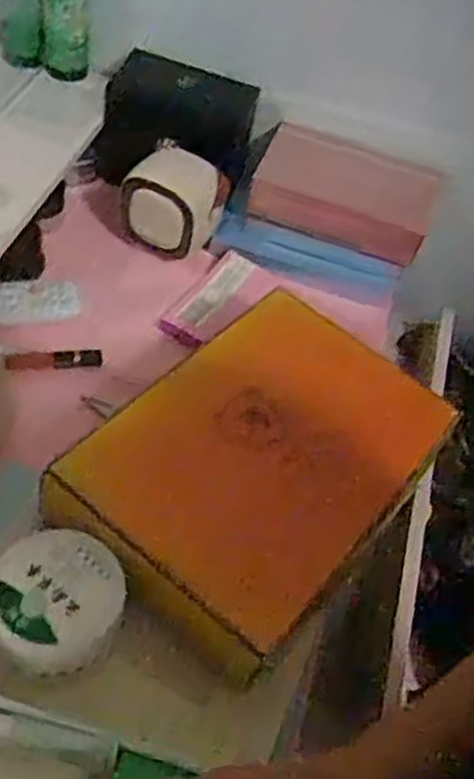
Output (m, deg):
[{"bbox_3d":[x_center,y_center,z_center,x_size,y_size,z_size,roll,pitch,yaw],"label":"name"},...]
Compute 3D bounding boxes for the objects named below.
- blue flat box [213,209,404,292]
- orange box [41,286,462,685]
[{"bbox_3d":[0.078,-0.150,0.865,0.204,0.047,0.038,16,48,-9],"label":"blue flat box"},{"bbox_3d":[0.023,0.054,0.631,0.206,0.057,0.307,35,55,23],"label":"orange box"}]

